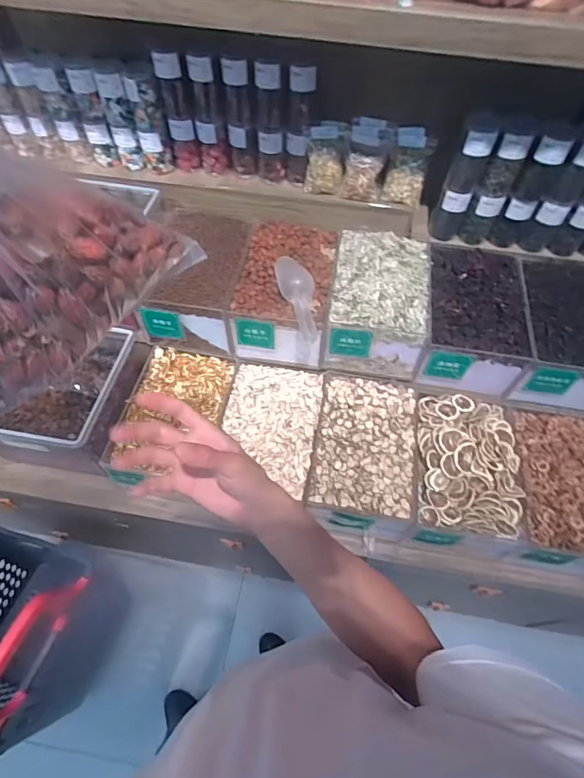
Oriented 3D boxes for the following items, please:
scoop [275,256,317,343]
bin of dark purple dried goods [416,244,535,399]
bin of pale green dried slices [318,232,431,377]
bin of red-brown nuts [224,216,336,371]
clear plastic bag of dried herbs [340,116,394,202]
[{"bbox_3d":[0.016,-0.188,0.837,0.062,0.033,0.230,-14,59,-11],"label":"scoop"},{"bbox_3d":[0.383,-0.159,0.916,0.189,0.182,0.285,9,58,3],"label":"bin of dark purple dried goods"},{"bbox_3d":[0.185,-0.199,0.905,0.194,0.185,0.281,9,58,3],"label":"bin of pale green dried slices"},{"bbox_3d":[-0.012,-0.213,0.955,0.195,0.156,0.294,8,58,3],"label":"bin of red-brown nuts"},{"bbox_3d":[0.161,-0.498,0.910,0.085,0.056,0.170,13,100,6],"label":"clear plastic bag of dried herbs"}]

